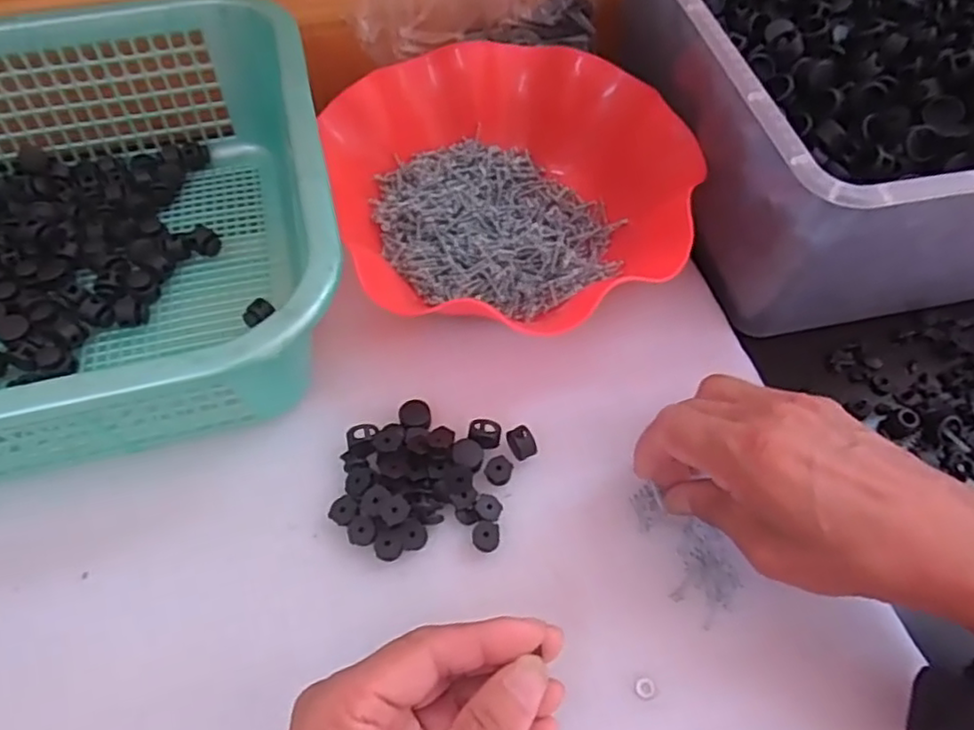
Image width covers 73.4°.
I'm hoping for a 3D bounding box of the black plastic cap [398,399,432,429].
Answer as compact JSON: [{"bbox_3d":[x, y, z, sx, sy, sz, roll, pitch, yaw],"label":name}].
[{"bbox_3d":[-0.039,0.027,0.353,0.016,0.004,0.017,1,59,-2],"label":"black plastic cap"}]

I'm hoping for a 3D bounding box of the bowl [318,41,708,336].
[{"bbox_3d":[0.011,-0.115,0.405,0.201,0.067,0.199,1,59,-2],"label":"bowl"}]

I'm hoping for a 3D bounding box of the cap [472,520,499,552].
[{"bbox_3d":[0.000,0.084,0.319,0.013,0.007,0.013,1,59,-2],"label":"cap"}]

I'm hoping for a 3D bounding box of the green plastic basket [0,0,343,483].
[{"bbox_3d":[-0.280,-0.068,0.350,0.384,0.099,0.295,-13,60,-10],"label":"green plastic basket"}]

